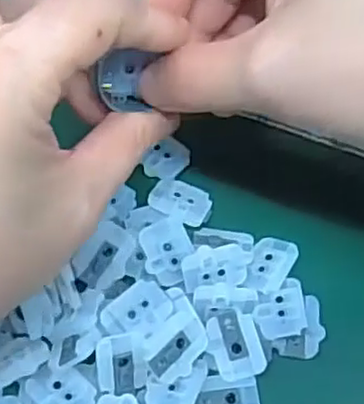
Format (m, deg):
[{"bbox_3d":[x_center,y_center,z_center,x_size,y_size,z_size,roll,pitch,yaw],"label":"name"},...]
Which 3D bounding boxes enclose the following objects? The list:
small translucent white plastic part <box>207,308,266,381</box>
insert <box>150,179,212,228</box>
[{"bbox_3d":[0.017,0.046,0.220,0.016,0.007,0.022,-12,66,-12],"label":"small translucent white plastic part"},{"bbox_3d":[0.000,-0.001,0.245,0.022,0.005,0.015,22,64,5],"label":"insert"}]

